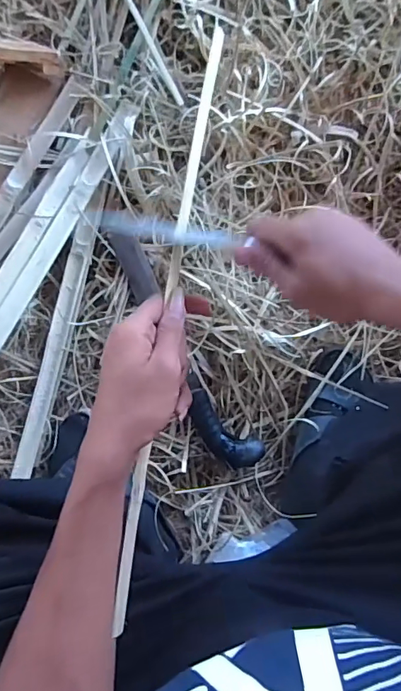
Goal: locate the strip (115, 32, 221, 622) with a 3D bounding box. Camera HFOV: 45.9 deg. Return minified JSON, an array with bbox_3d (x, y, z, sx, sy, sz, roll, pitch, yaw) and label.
[{"bbox_3d":[-0.024,-0.026,0.371,0.012,0.012,0.467,9,84,1],"label":"strip"}]

